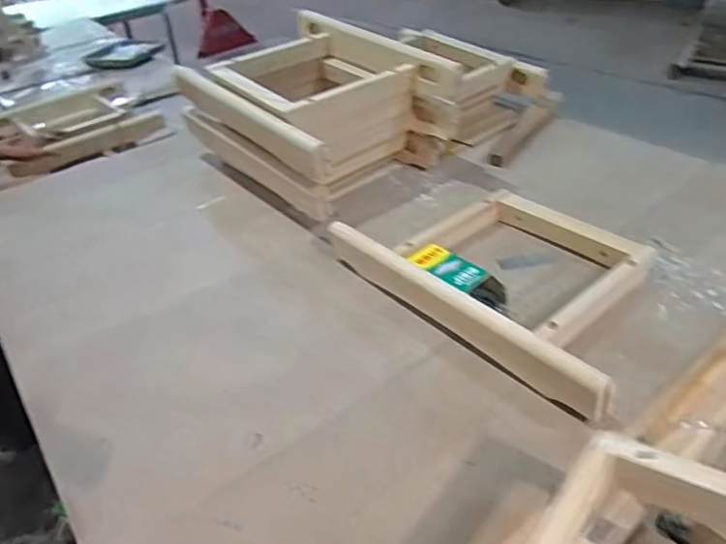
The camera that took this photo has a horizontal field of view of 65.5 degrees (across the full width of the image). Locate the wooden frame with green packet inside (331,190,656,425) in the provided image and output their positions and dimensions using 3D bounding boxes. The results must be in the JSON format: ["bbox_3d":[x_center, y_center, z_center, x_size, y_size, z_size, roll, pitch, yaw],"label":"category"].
[{"bbox_3d":[0.233,-0.014,0.844,0.342,0.068,0.473,-29,43,-27],"label":"wooden frame with green packet inside"}]

